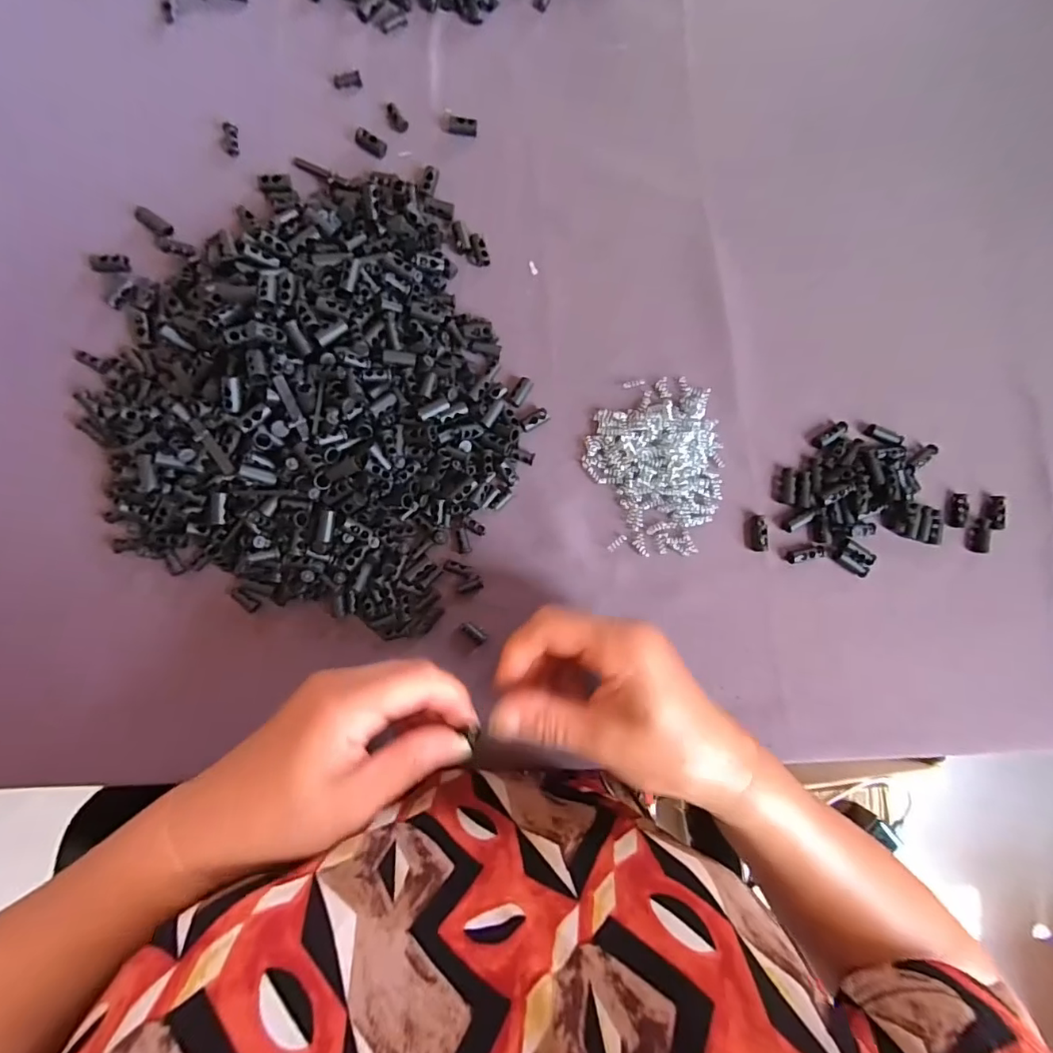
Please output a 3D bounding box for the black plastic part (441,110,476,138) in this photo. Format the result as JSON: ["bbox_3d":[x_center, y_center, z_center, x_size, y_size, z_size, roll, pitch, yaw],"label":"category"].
[{"bbox_3d":[-0.042,-0.253,0.327,0.021,0.005,0.011,9,87,-7],"label":"black plastic part"}]

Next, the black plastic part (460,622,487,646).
[{"bbox_3d":[-0.032,0.065,0.316,0.018,0.007,0.008,37,86,-3],"label":"black plastic part"}]

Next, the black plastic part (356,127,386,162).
[{"bbox_3d":[-0.096,-0.237,0.321,0.020,0.005,0.011,33,86,-3],"label":"black plastic part"}]

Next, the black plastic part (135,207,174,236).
[{"bbox_3d":[-0.216,-0.176,0.302,0.020,0.007,0.008,34,86,-3],"label":"black plastic part"}]

